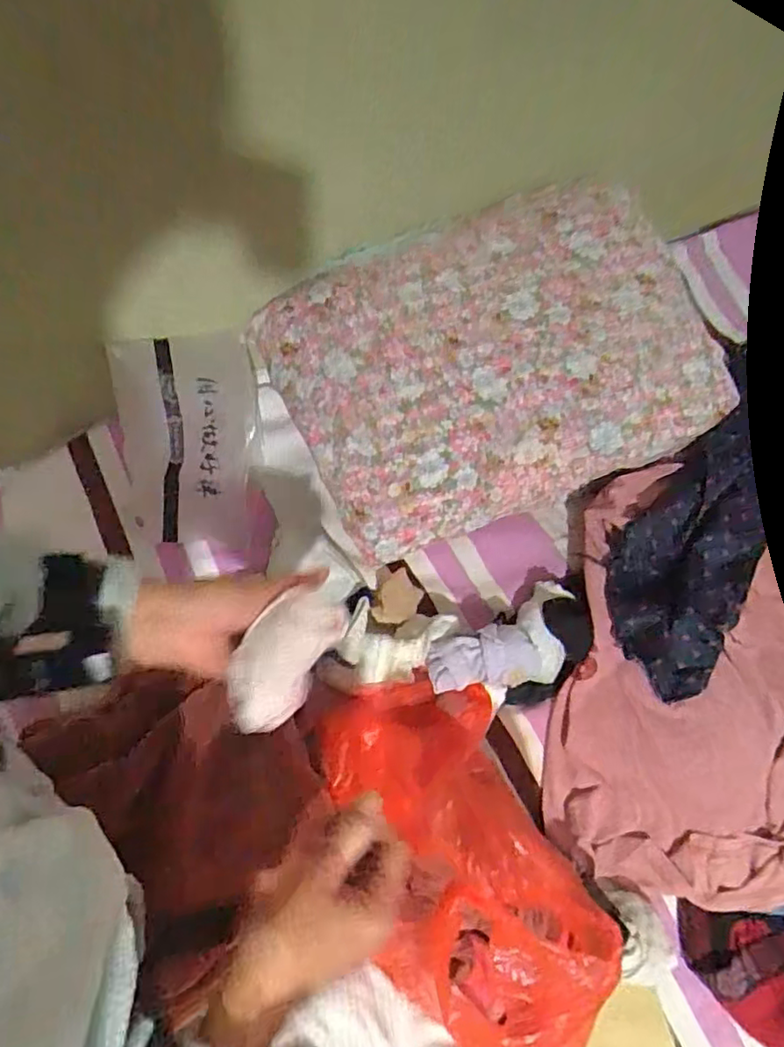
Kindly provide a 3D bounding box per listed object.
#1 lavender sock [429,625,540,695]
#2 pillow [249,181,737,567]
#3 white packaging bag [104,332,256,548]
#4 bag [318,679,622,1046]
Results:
[{"bbox_3d":[0.089,0.132,0.601,0.105,0.038,0.055,-5,67,-5],"label":"lavender sock"},{"bbox_3d":[0.106,-0.173,0.645,0.438,0.112,0.316,-23,69,-12],"label":"pillow"},{"bbox_3d":[-0.222,-0.091,0.663,0.143,0.038,0.230,-5,92,-7],"label":"white packaging bag"},{"bbox_3d":[0.054,0.263,0.510,0.162,0.148,0.294,-23,40,-12],"label":"bag"}]

